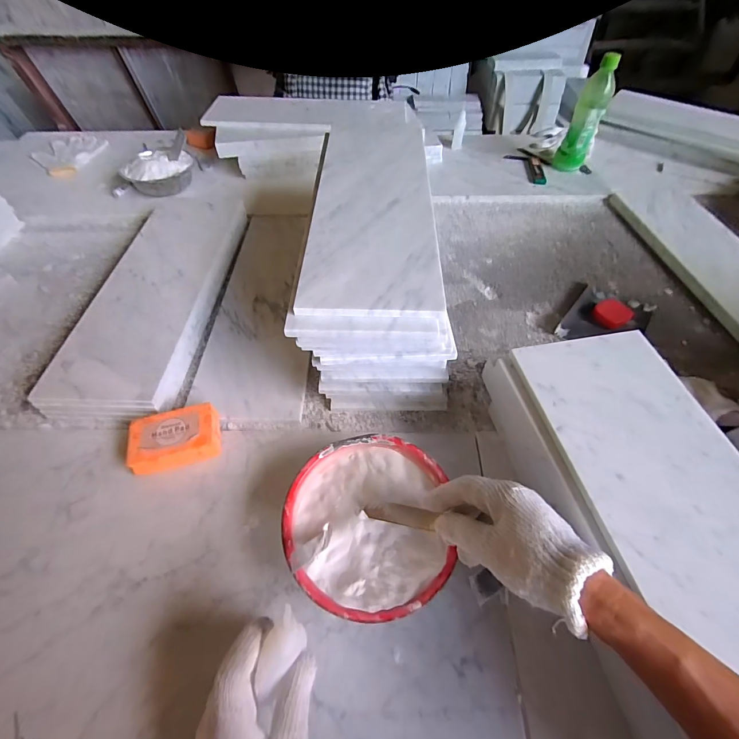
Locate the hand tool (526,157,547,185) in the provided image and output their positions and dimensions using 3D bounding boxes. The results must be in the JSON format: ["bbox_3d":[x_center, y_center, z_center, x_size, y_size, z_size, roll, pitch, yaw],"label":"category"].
[{"bbox_3d":[0.380,-0.457,0.858,0.034,0.016,0.112,5,52,3],"label":"hand tool"}]

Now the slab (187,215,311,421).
[{"bbox_3d":[-0.166,-0.126,0.621,0.146,0.011,0.470,-1,52,-1],"label":"slab"}]

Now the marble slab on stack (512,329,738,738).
[{"bbox_3d":[0.271,0.151,0.286,0.165,0.032,0.444,-10,55,-5],"label":"marble slab on stack"}]

